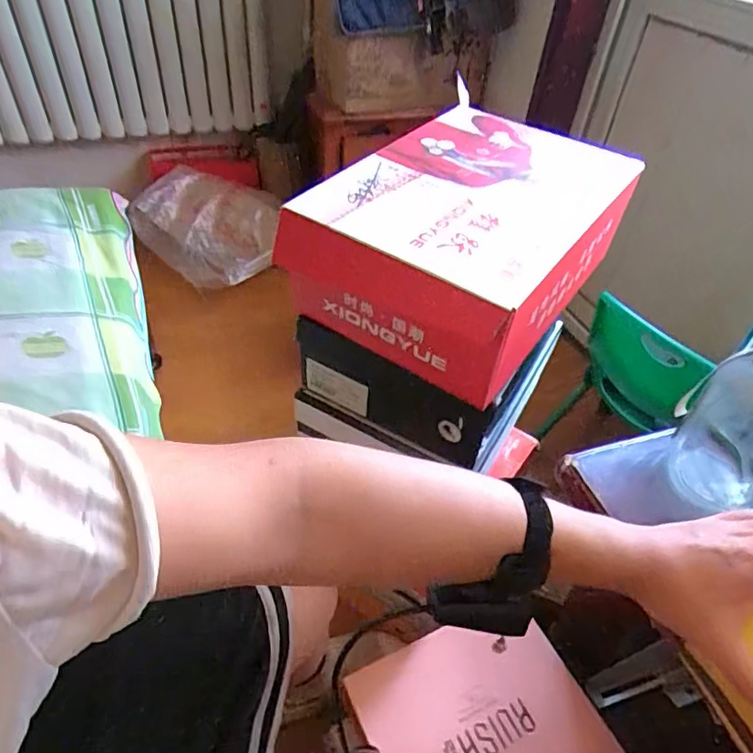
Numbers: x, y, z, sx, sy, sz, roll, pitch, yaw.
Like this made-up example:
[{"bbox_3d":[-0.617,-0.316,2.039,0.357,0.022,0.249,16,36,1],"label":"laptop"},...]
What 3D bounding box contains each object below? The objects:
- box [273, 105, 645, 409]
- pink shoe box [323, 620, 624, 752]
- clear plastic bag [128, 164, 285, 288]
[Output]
[{"bbox_3d":[0.094,-0.145,0.568,0.232,0.128,0.314,30,49,23],"label":"box"},{"bbox_3d":[0.118,0.500,0.755,0.337,0.118,0.247,-15,48,-19],"label":"pink shoe box"},{"bbox_3d":[-0.513,-0.483,1.725,0.444,0.233,0.330,1,45,-4],"label":"clear plastic bag"}]

